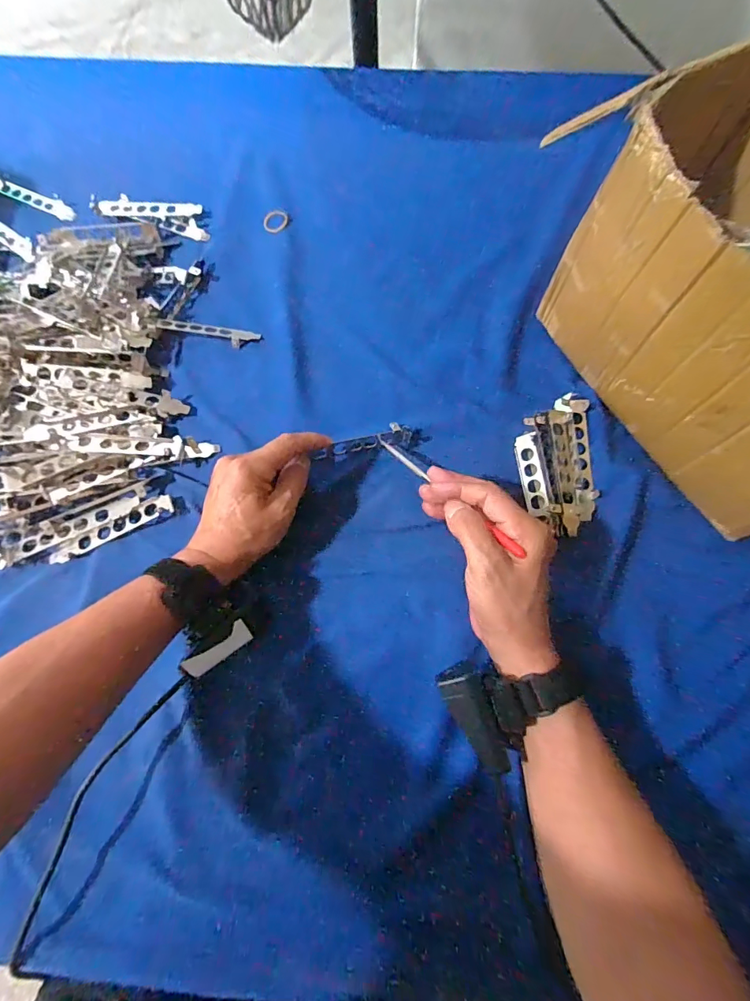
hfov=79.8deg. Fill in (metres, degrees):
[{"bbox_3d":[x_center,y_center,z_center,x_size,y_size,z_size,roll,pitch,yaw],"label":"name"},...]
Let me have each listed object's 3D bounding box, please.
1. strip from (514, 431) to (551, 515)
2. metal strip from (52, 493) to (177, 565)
[{"bbox_3d":[0.146,-0.024,0.416,0.021,0.004,0.078,-20,71,39],"label":"strip"},{"bbox_3d":[-0.240,0.027,0.409,0.115,0.006,0.017,-26,72,-8],"label":"metal strip"}]

